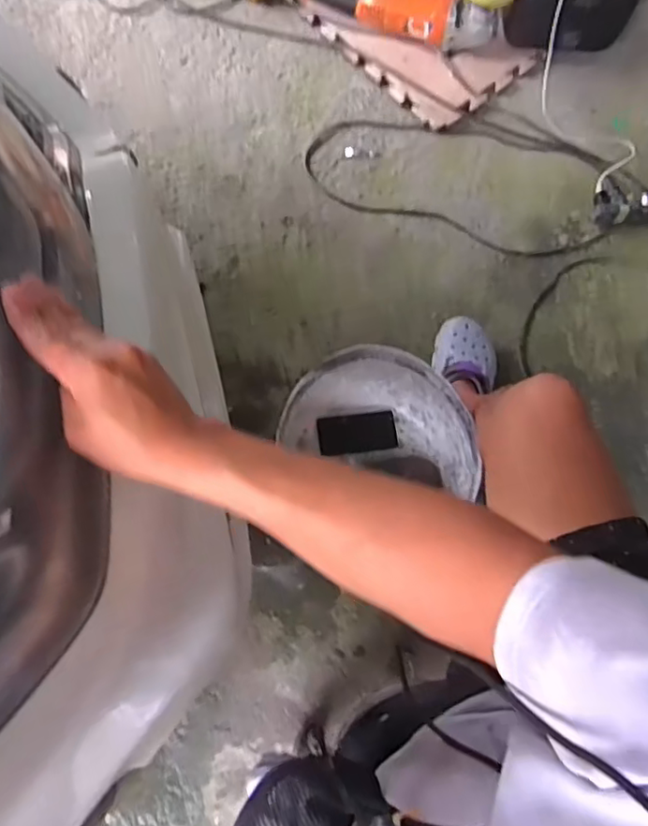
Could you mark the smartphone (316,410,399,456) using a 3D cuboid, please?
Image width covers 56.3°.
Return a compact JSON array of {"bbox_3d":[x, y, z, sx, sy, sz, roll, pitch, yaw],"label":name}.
[{"bbox_3d":[0.058,0.036,1.045,0.134,0.012,0.068,-6,74,-4],"label":"smartphone"}]

